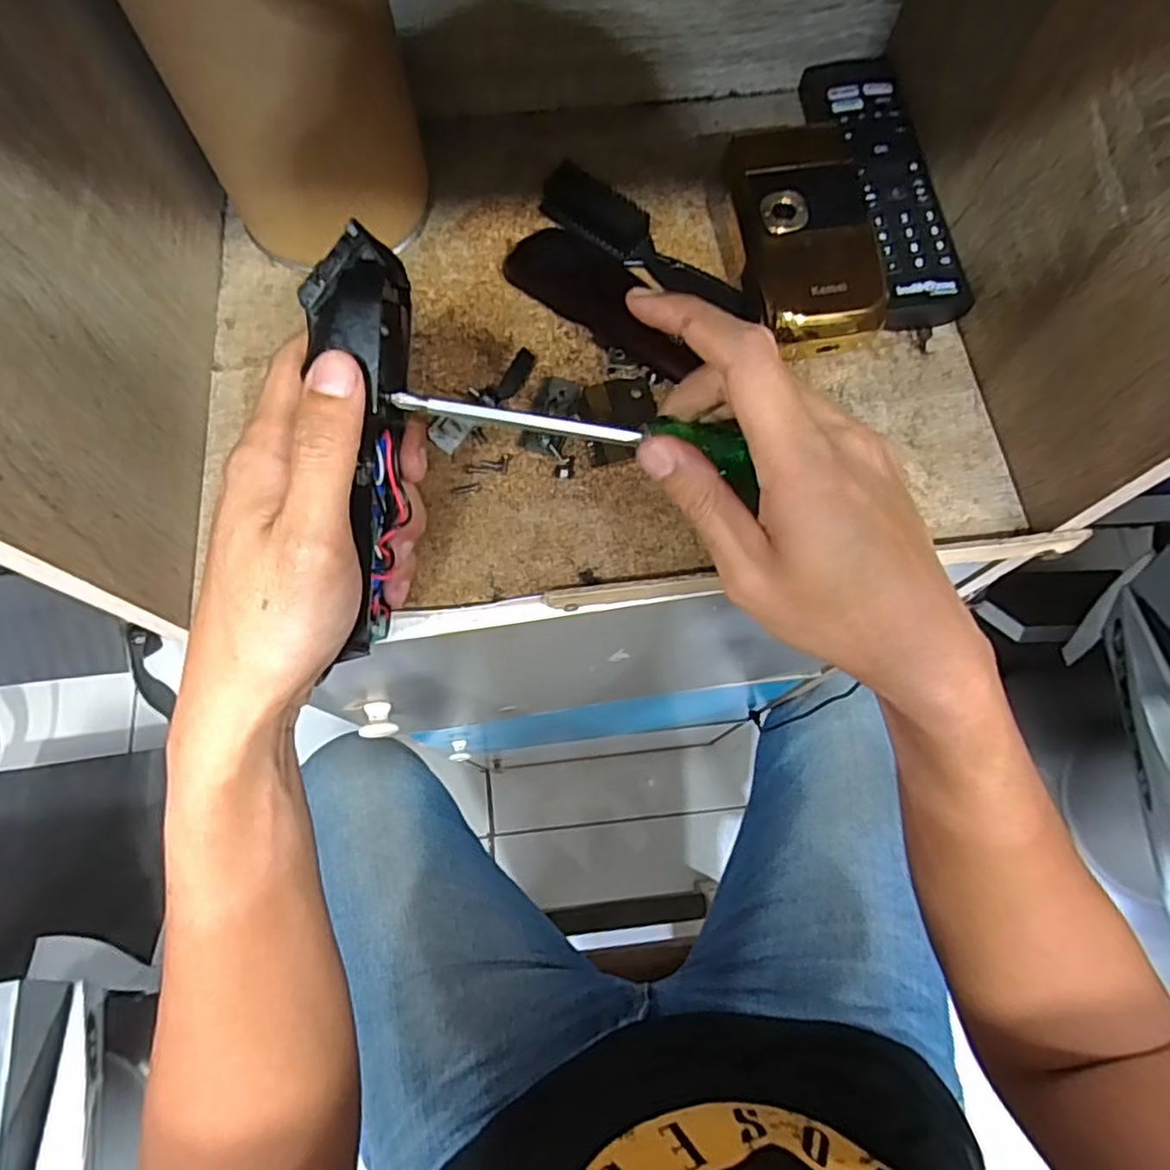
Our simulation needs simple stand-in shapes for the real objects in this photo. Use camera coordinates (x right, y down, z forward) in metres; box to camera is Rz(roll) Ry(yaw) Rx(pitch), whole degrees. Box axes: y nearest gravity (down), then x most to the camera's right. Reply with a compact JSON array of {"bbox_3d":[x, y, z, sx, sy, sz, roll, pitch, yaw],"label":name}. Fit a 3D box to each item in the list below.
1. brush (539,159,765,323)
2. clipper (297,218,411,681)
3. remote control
[{"bbox_3d":[0.035,-0.175,0.351,0.135,0.021,0.021,36,75,10],"label":"brush"},{"bbox_3d":[-0.085,-0.050,0.268,0.028,0.043,0.156,1,102,0],"label":"clipper"},{"bbox_3d":[0.158,-0.217,0.364,0.041,0.020,0.176,-7,72,-3],"label":"remote control"}]

